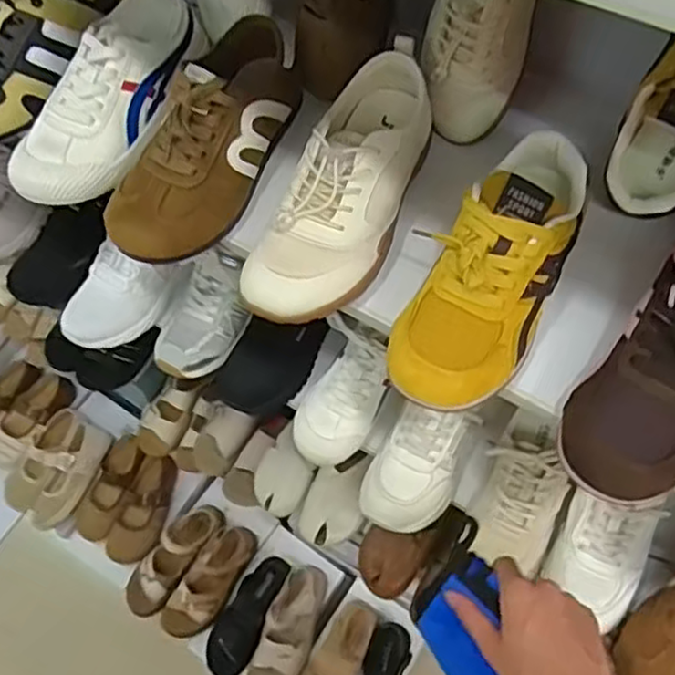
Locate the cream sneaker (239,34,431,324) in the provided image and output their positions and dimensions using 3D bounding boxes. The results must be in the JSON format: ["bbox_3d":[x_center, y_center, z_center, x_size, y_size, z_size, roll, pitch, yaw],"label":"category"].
[{"bbox_3d":[0.007,-0.120,0.556,0.084,0.077,0.236,21,65,14],"label":"cream sneaker"}]

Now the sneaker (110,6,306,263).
[{"bbox_3d":[-0.109,-0.173,0.585,0.078,0.097,0.233,22,65,15],"label":"sneaker"}]

